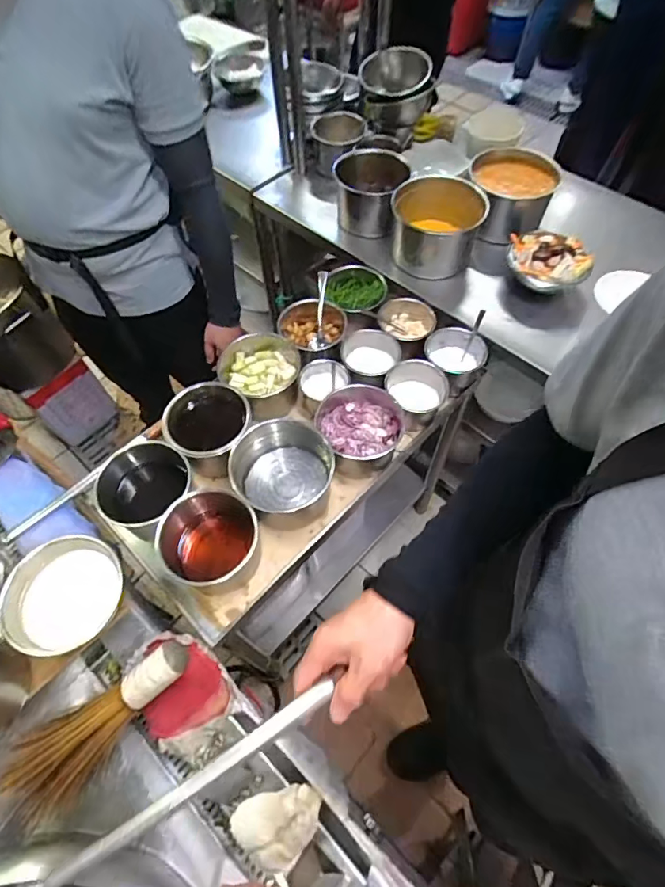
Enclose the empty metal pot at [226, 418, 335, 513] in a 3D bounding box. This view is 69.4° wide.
[{"bbox_3d":[-0.088,0.038,0.842,0.147,0.086,0.164,40,68,21],"label":"empty metal pot"}]

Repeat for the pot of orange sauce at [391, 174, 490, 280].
[{"bbox_3d":[0.216,-0.449,1.012,0.172,0.146,0.169,0,60,1],"label":"pot of orange sauce"}]

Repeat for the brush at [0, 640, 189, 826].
[{"bbox_3d":[-0.326,0.387,0.670,0.297,0.060,0.094,-42,66,3],"label":"brush"}]

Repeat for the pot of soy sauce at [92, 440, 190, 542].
[{"bbox_3d":[-0.308,0.080,0.826,0.143,0.120,0.149,0,60,1],"label":"pot of soy sauce"}]

